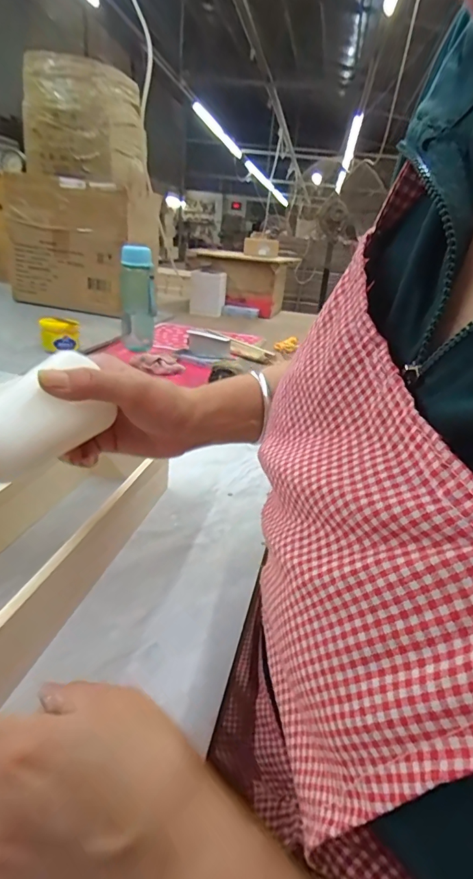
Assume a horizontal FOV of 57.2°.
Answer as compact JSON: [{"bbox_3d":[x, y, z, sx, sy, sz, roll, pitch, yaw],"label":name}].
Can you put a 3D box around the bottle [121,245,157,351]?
[{"bbox_3d":[-0.235,-0.331,1.025,0.088,0.220,0.070,0,26,-14],"label":"bottle"}]

